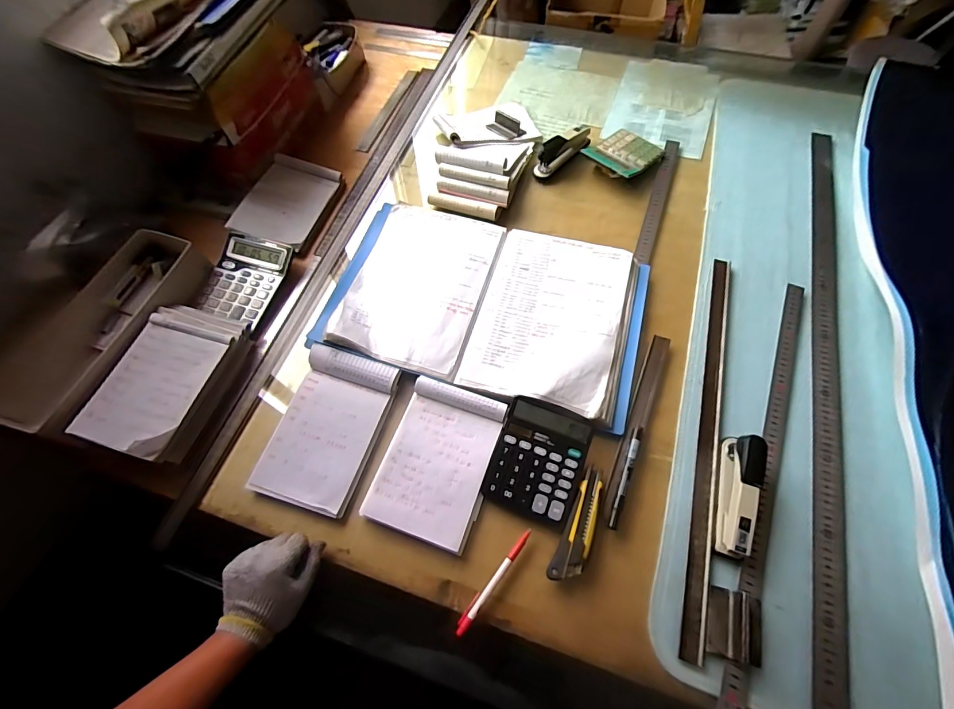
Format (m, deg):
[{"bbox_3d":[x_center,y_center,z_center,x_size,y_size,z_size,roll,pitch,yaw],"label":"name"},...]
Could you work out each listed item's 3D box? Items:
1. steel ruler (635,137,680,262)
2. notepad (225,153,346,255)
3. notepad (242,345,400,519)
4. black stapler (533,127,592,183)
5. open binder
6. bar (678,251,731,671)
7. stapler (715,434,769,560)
[{"bbox_3d":[0.343,-0.297,0.778,0.029,0.007,0.319,21,66,5],"label":"steel ruler"},{"bbox_3d":[-0.351,-0.288,0.770,0.138,0.017,0.192,22,68,-8],"label":"notepad"},{"bbox_3d":[-0.213,0.101,0.582,0.140,0.031,0.212,17,65,9],"label":"notepad"},{"bbox_3d":[0.171,-0.402,0.810,0.143,0.063,0.030,-41,70,-17],"label":"black stapler"},{"bbox_3d":[0.014,-0.090,0.667,0.492,0.037,0.318,16,65,9],"label":"open binder"},{"bbox_3d":[0.330,0.098,0.583,0.030,0.015,0.571,16,65,9],"label":"bar"},{"bbox_3d":[0.328,0.173,0.514,0.029,0.066,0.144,17,65,9],"label":"stapler"}]

